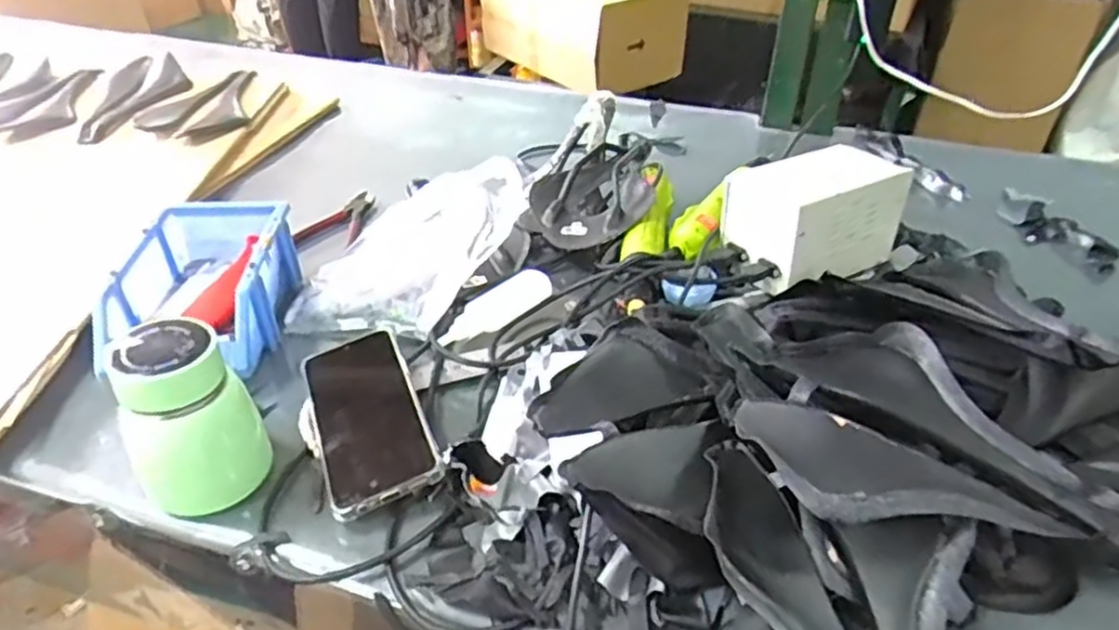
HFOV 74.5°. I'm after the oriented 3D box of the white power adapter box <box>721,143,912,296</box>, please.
[{"bbox_3d":[0.237,-0.092,0.677,0.153,0.090,0.101,-20,43,-23],"label":"white power adapter box"}]

